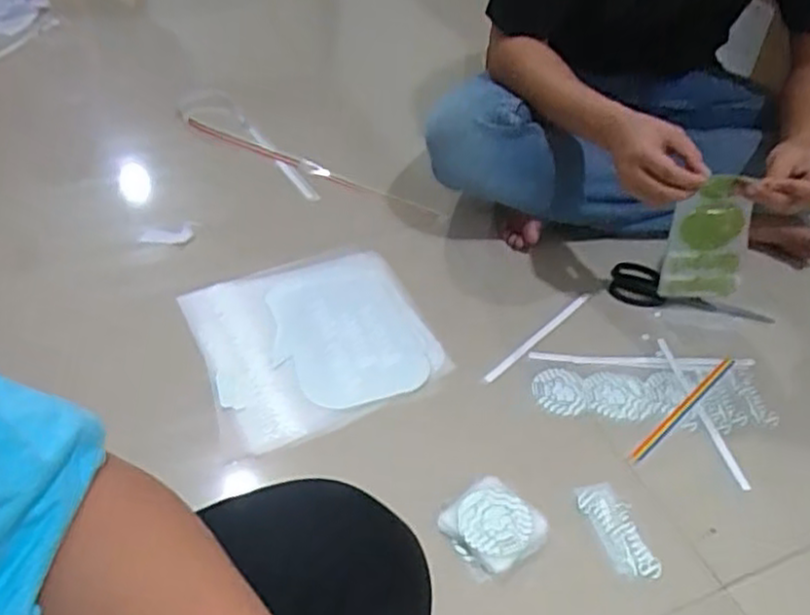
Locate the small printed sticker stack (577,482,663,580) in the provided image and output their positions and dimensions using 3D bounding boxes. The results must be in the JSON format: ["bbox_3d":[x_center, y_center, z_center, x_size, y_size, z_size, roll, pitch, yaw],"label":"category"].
[{"bbox_3d":[0.205,0.212,0.703,0.047,0.013,0.110,-10,43,-16],"label":"small printed sticker stack"}]

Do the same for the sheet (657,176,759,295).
[{"bbox_3d":[0.366,-0.080,0.873,0.094,0.197,0.014,4,47,11],"label":"sheet"}]

